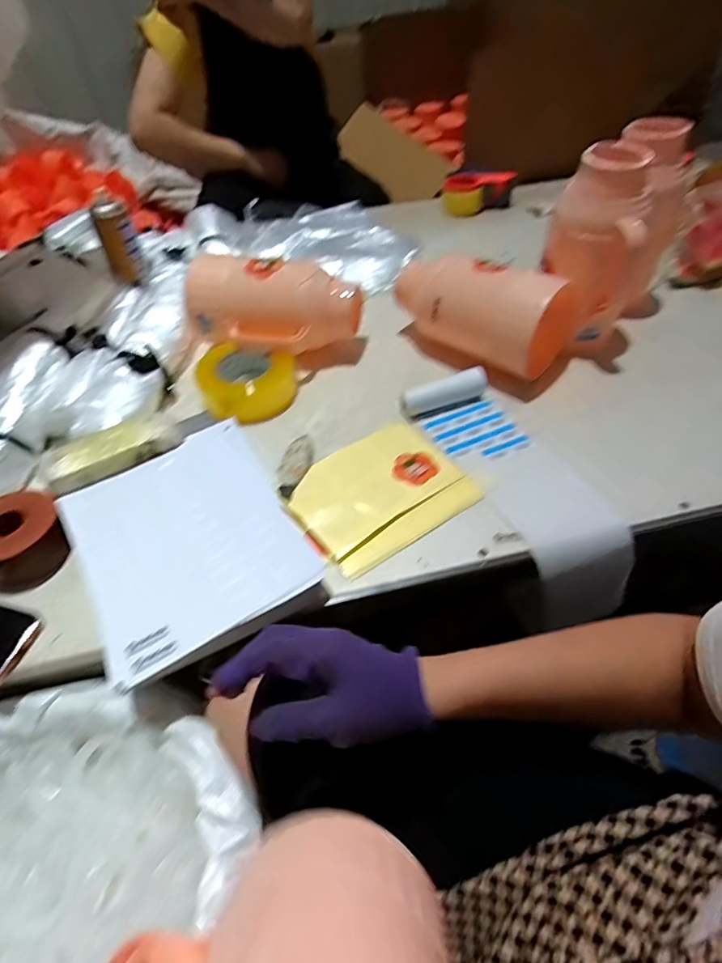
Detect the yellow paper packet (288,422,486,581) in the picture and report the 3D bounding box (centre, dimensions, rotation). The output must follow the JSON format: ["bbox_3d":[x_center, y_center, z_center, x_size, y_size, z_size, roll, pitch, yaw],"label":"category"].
[{"bbox_3d":[0.020,0.011,0.595,0.203,0.018,0.159,-28,53,-19],"label":"yellow paper packet"}]

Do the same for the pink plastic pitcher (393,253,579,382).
[{"bbox_3d":[0.175,-0.264,0.751,0.254,0.127,0.134,29,56,26],"label":"pink plastic pitcher"}]

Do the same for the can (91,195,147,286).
[{"bbox_3d":[-0.417,-0.416,0.856,0.062,0.127,0.056,-22,51,-15],"label":"can"}]

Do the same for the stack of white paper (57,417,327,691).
[{"bbox_3d":[-0.181,0.054,0.528,0.217,0.025,0.247,-27,57,-20],"label":"stack of white paper"}]

